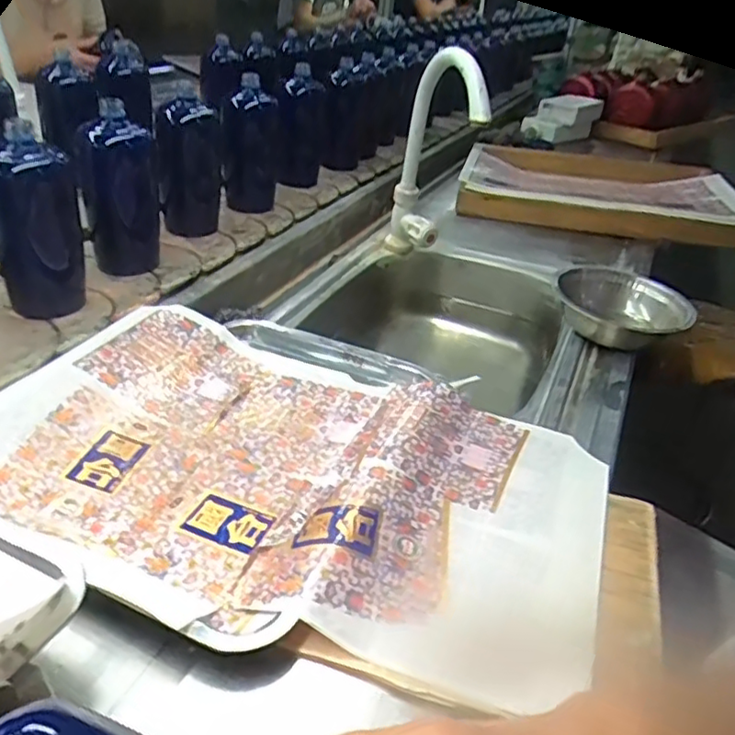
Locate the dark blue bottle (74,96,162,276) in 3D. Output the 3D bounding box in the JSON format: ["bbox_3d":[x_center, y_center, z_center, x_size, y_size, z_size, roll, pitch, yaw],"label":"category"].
[{"bbox_3d":[-0.293,-0.206,0.756,0.066,0.174,0.076,19,36,17],"label":"dark blue bottle"}]

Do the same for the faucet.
[{"bbox_3d":[0.091,-0.260,0.852,0.051,0.302,0.227,-5,36,-17],"label":"faucet"}]

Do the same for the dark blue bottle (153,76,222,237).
[{"bbox_3d":[-0.243,-0.293,0.893,0.082,0.179,0.089,1,34,-9],"label":"dark blue bottle"}]

